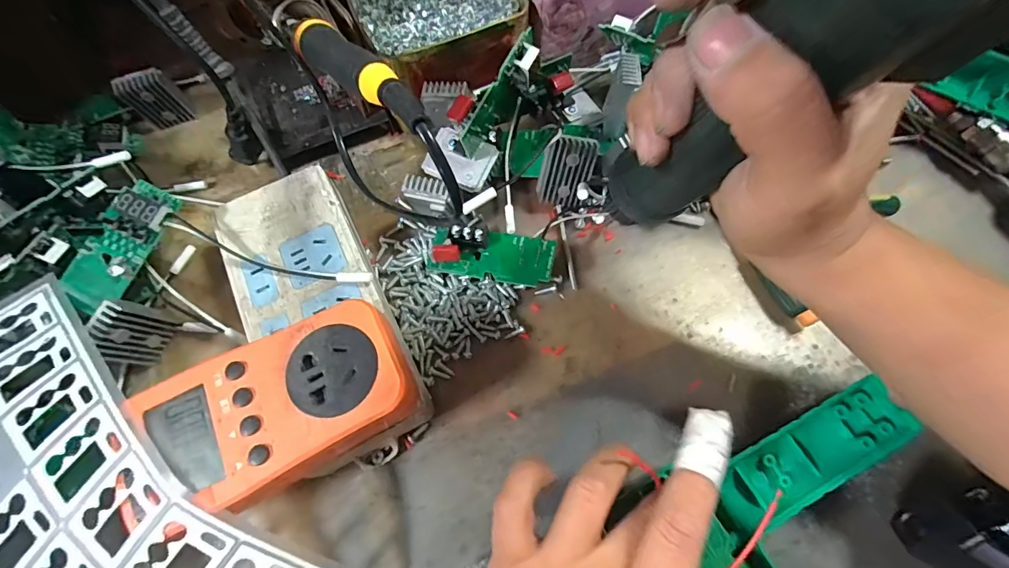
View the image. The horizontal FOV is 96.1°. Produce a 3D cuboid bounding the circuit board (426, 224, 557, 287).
[{"bbox_3d":[-0.007,-0.019,0.288,0.075,0.021,0.034,13,68,6],"label":"circuit board"}]

